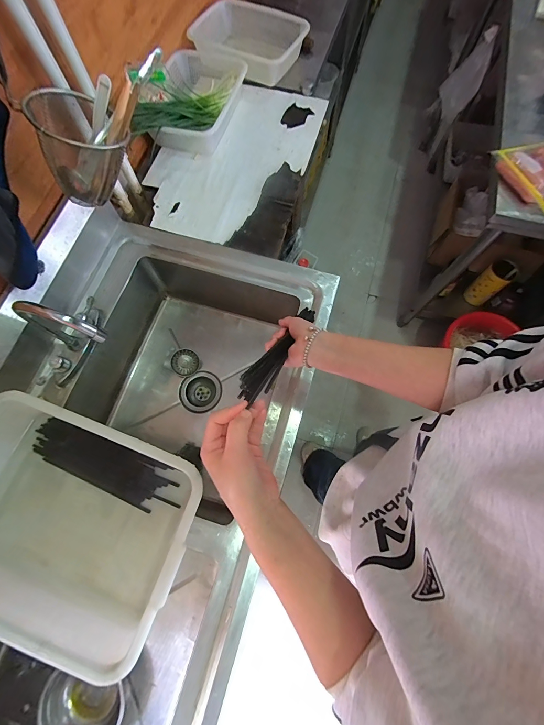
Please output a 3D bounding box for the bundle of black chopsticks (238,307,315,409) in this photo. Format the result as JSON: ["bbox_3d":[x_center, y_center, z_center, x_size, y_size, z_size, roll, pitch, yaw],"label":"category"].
[{"bbox_3d":[0.017,-0.030,0.478,0.030,0.030,0.245,28,43,8],"label":"bundle of black chopsticks"}]

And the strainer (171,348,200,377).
[{"bbox_3d":[-0.233,0.001,0.829,0.071,0.016,0.072,-2,100,-10],"label":"strainer"}]

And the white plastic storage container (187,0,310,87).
[{"bbox_3d":[-0.066,-0.931,0.899,0.293,0.082,0.240,33,75,10],"label":"white plastic storage container"}]

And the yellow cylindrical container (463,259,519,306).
[{"bbox_3d":[0.866,-0.314,1.232,0.116,0.177,0.093,-40,76,-11],"label":"yellow cylindrical container"}]

